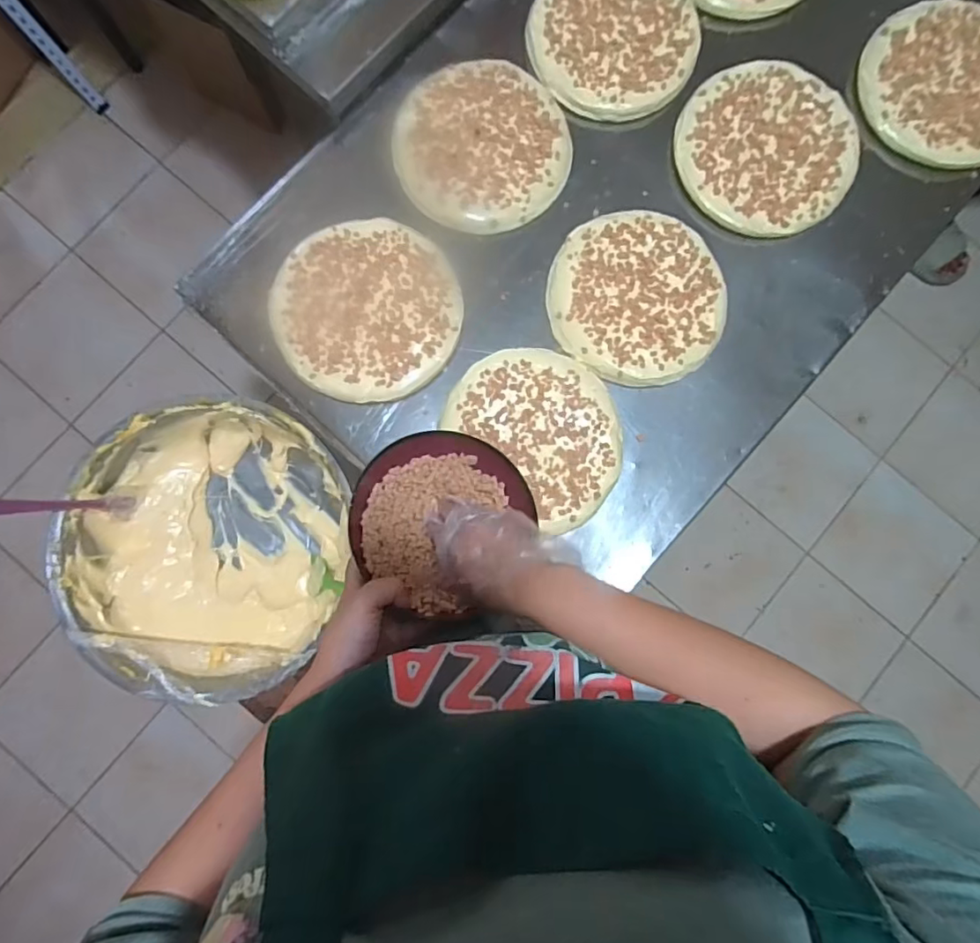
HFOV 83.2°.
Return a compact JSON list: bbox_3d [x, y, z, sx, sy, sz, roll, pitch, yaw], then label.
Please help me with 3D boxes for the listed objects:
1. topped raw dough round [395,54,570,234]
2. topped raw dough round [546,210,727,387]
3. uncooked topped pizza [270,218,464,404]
[{"bbox_3d":[-0.009,-0.367,0.619,0.185,0.021,0.199,0,84,-2],"label":"topped raw dough round"},{"bbox_3d":[0.163,-0.193,0.611,0.188,0.014,0.188,7,83,-2],"label":"topped raw dough round"},{"bbox_3d":[-0.131,-0.176,0.595,0.191,0.012,0.194,0,84,-2],"label":"uncooked topped pizza"}]

